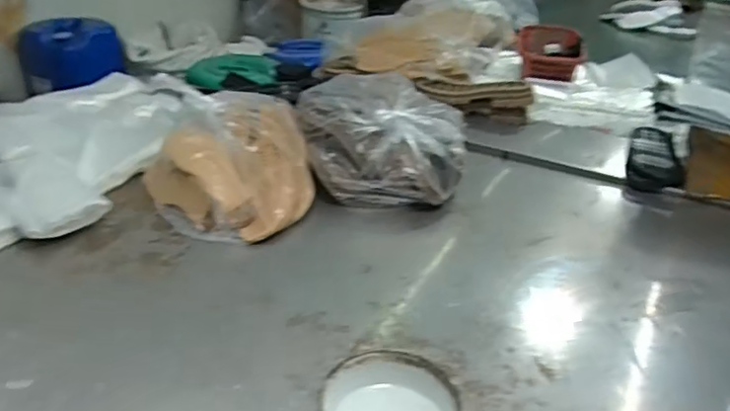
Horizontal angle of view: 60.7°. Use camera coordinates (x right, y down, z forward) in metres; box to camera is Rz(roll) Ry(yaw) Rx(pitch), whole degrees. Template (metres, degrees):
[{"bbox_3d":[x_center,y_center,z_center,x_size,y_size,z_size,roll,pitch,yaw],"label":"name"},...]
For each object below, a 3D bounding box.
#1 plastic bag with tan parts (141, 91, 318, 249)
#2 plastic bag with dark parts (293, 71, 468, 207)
[{"bbox_3d":[-0.236,-0.075,1.068,0.273,0.131,0.314,-5,31,-13],"label":"plastic bag with tan parts"},{"bbox_3d":[0.024,-0.123,1.120,0.309,0.177,0.269,5,30,4],"label":"plastic bag with dark parts"}]

